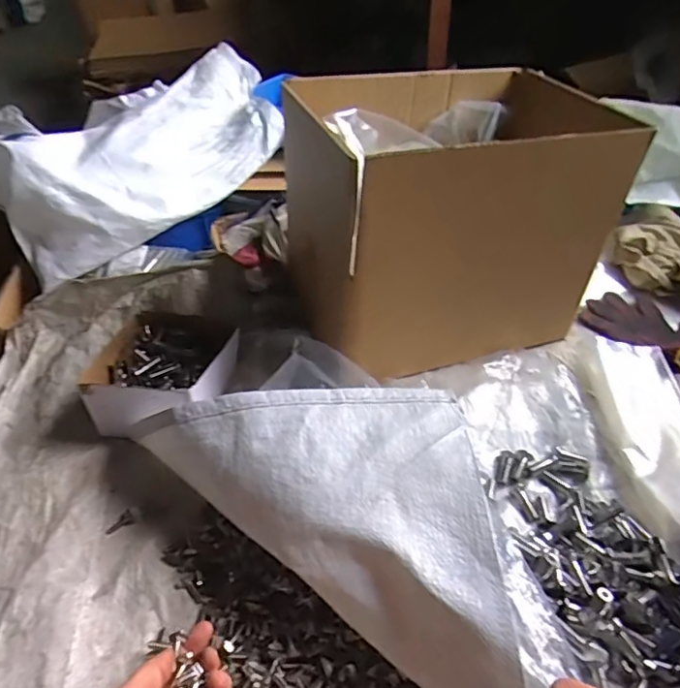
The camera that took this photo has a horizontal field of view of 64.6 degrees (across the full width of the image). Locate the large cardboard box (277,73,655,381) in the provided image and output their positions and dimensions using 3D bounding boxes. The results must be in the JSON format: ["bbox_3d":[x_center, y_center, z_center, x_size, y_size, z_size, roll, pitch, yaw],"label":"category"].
[{"bbox_3d":[0.128,-0.147,0.667,0.343,0.284,0.256,-15,44,-14],"label":"large cardboard box"}]

